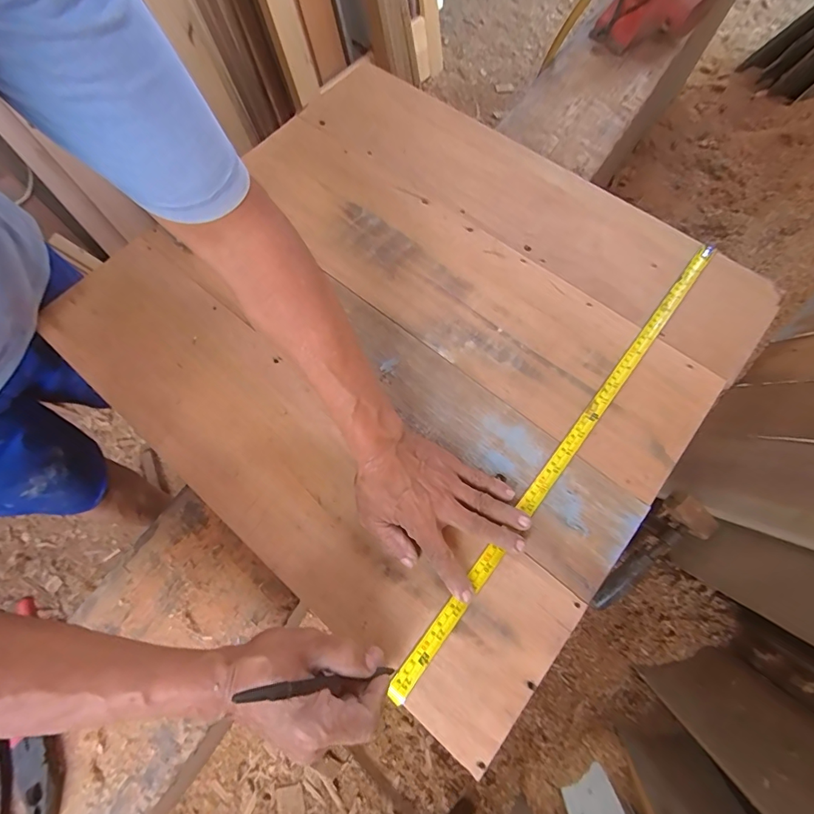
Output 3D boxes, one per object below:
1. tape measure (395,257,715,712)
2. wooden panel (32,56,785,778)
[{"bbox_3d":[0.189,0.032,0.475,0.020,0.010,0.634,38,73,13],"label":"tape measure"},{"bbox_3d":[0.002,-0.118,0.533,0.682,0.024,0.627,38,75,13],"label":"wooden panel"}]

